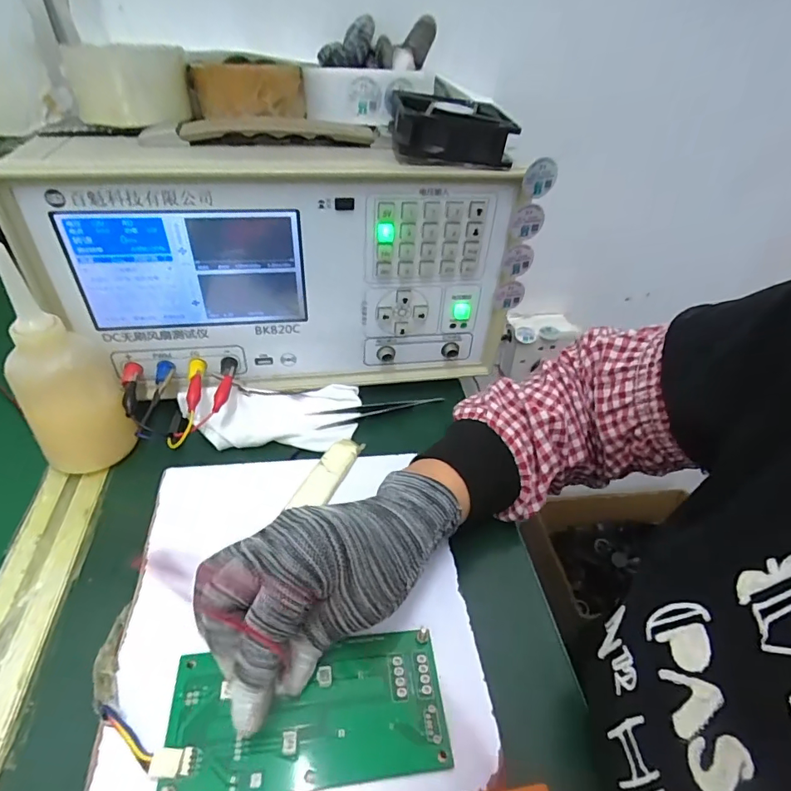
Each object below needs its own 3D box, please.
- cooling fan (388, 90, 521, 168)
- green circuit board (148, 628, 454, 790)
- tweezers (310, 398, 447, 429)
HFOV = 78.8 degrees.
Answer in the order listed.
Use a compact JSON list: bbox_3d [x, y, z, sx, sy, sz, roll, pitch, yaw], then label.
[{"bbox_3d":[0.039,-0.192,0.344,0.081,0.032,0.076,2,42,-2],"label":"cooling fan"},{"bbox_3d":[-0.043,0.158,0.241,0.135,0.007,0.065,-4,42,-12],"label":"green circuit board"},{"bbox_3d":[-0.015,0.012,0.421,0.118,0.005,0.019,-10,43,-15],"label":"tweezers"}]

